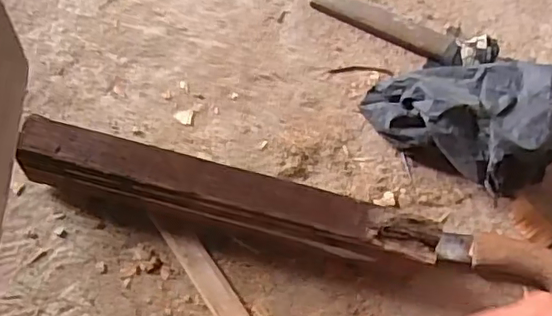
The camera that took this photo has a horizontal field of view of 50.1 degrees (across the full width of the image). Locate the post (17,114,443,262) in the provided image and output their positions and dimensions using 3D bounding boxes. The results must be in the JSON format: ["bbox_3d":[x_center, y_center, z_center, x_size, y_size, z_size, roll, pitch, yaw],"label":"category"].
[{"bbox_3d":[-0.053,0.046,0.584,0.413,0.083,0.053,13,57,6],"label":"post"}]

